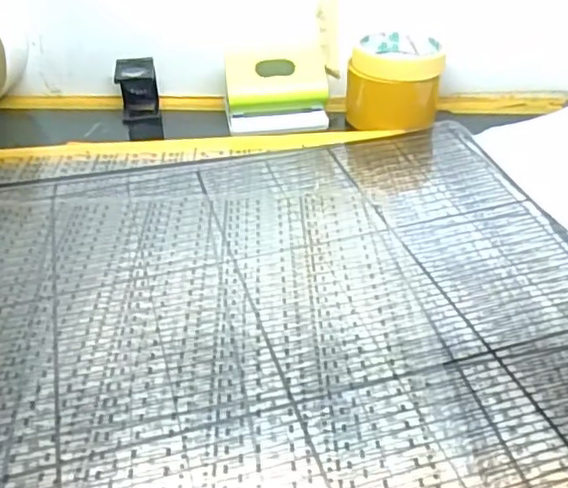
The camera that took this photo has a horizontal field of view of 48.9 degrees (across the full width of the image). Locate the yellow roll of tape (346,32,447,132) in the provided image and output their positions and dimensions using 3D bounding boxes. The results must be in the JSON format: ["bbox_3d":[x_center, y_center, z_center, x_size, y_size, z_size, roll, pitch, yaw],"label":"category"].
[{"bbox_3d":[0.108,-0.160,0.609,0.086,0.065,0.087,5,37,9],"label":"yellow roll of tape"}]

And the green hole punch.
[{"bbox_3d":[-0.008,-0.152,0.610,0.099,0.062,0.050,-7,37,-8],"label":"green hole punch"}]

